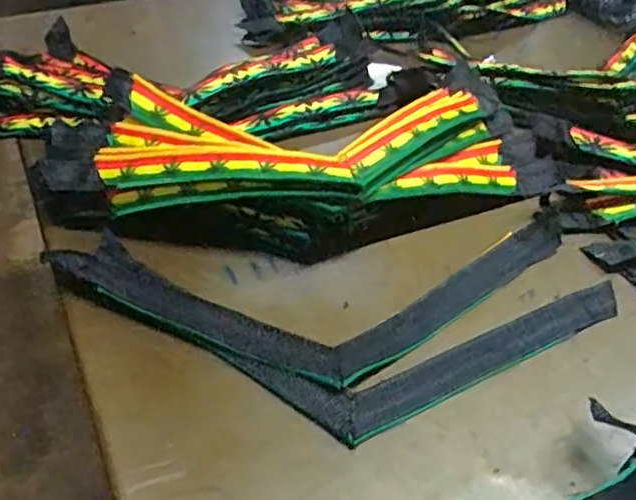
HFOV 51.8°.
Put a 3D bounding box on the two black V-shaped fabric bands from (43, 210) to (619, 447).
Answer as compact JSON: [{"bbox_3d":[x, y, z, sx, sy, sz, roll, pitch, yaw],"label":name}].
[{"bbox_3d":[0.016,0.041,0.407,0.350,0.011,0.152,-2,47,-4],"label":"two black V-shaped fabric bands"}]

